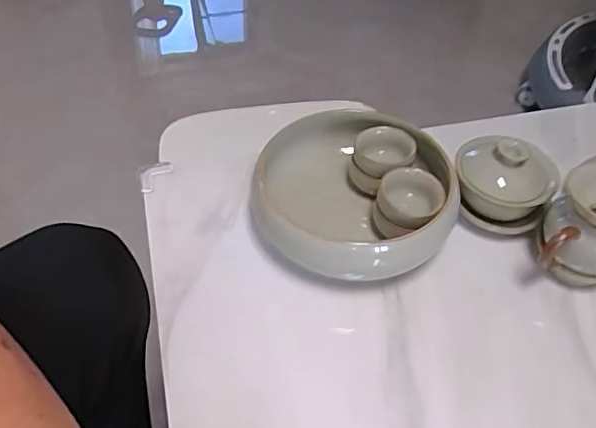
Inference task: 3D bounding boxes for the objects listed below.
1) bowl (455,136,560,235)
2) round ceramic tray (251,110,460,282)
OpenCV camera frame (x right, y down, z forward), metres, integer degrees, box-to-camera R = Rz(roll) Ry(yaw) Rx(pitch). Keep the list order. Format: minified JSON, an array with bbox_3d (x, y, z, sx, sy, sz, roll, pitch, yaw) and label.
[{"bbox_3d":[0.203,-0.031,0.566,0.091,0.080,0.075,15,49,12],"label":"bowl"},{"bbox_3d":[0.052,-0.018,0.556,0.186,0.074,0.172,1,48,-1],"label":"round ceramic tray"}]

